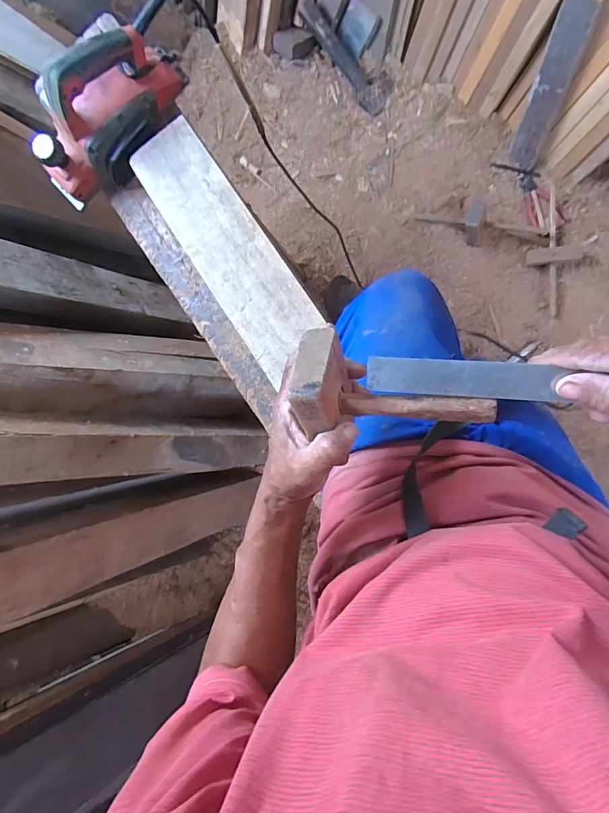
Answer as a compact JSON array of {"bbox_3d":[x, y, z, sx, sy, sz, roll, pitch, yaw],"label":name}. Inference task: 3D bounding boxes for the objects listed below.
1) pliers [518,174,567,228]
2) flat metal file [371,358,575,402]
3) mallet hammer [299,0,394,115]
[{"bbox_3d":[0.656,-0.581,1.194,0.087,0.028,0.178,-23,88,6],"label":"pliers"},{"bbox_3d":[0.118,-0.021,0.325,0.135,0.004,0.028,4,104,13],"label":"flat metal file"},{"bbox_3d":[0.117,-0.994,1.208,0.332,0.043,0.107,39,95,-22],"label":"mallet hammer"}]

